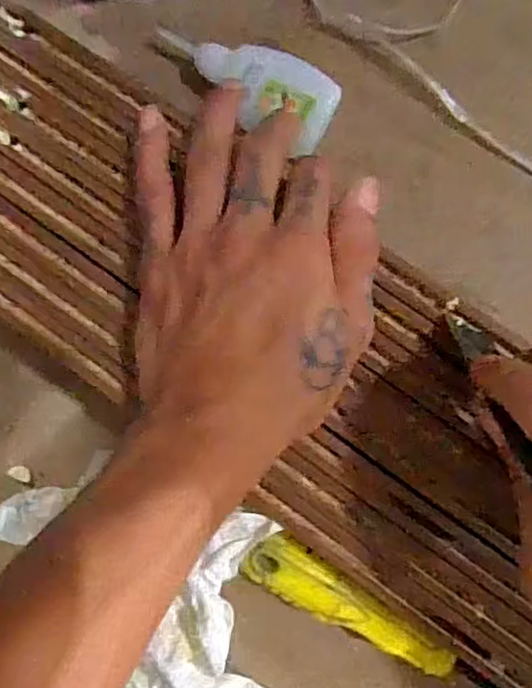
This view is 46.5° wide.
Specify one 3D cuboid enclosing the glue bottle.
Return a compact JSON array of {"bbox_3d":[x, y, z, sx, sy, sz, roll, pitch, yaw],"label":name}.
[{"bbox_3d":[-0.011,-0.132,0.310,0.097,0.021,0.037,31,97,6],"label":"glue bottle"}]

